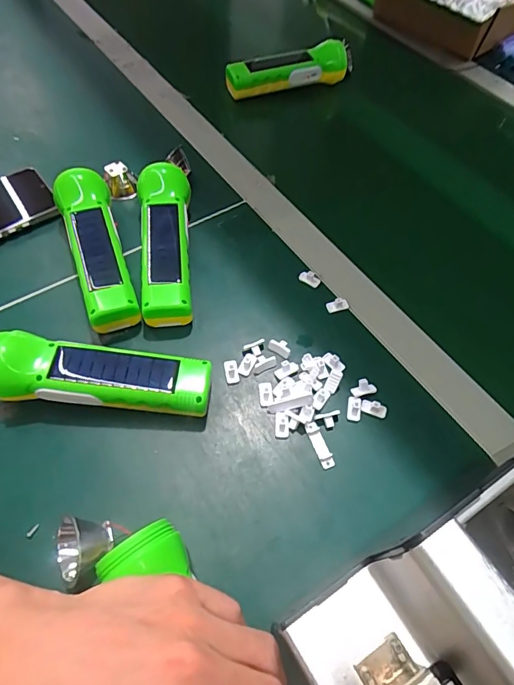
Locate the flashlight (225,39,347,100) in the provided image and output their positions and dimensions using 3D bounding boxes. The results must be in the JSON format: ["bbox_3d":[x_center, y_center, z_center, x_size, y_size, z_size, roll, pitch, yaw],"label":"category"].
[{"bbox_3d":[0.038,-0.377,0.601,0.174,0.046,0.044,-14,61,-13],"label":"flashlight"}]

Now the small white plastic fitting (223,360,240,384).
[{"bbox_3d":[-0.021,0.024,0.365,0.011,0.007,0.018,-9,60,-10],"label":"small white plastic fitting"}]

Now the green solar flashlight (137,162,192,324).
[{"bbox_3d":[-0.084,-0.094,0.409,0.050,0.048,0.163,-6,59,-8],"label":"green solar flashlight"}]

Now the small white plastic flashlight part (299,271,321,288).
[{"bbox_3d":[0.051,-0.061,0.420,0.021,0.012,0.008,25,60,10],"label":"small white plastic flashlight part"}]

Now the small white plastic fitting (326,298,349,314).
[{"bbox_3d":[0.075,-0.034,0.407,0.020,0.012,0.009,-9,60,-10],"label":"small white plastic fitting"}]

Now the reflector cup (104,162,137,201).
[{"bbox_3d":[-0.144,-0.170,0.467,0.029,0.037,0.027,2,58,-3],"label":"reflector cup"}]

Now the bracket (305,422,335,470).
[{"bbox_3d":[0.049,0.079,0.337,0.011,0.004,0.037,-16,61,-14],"label":"bracket"}]

